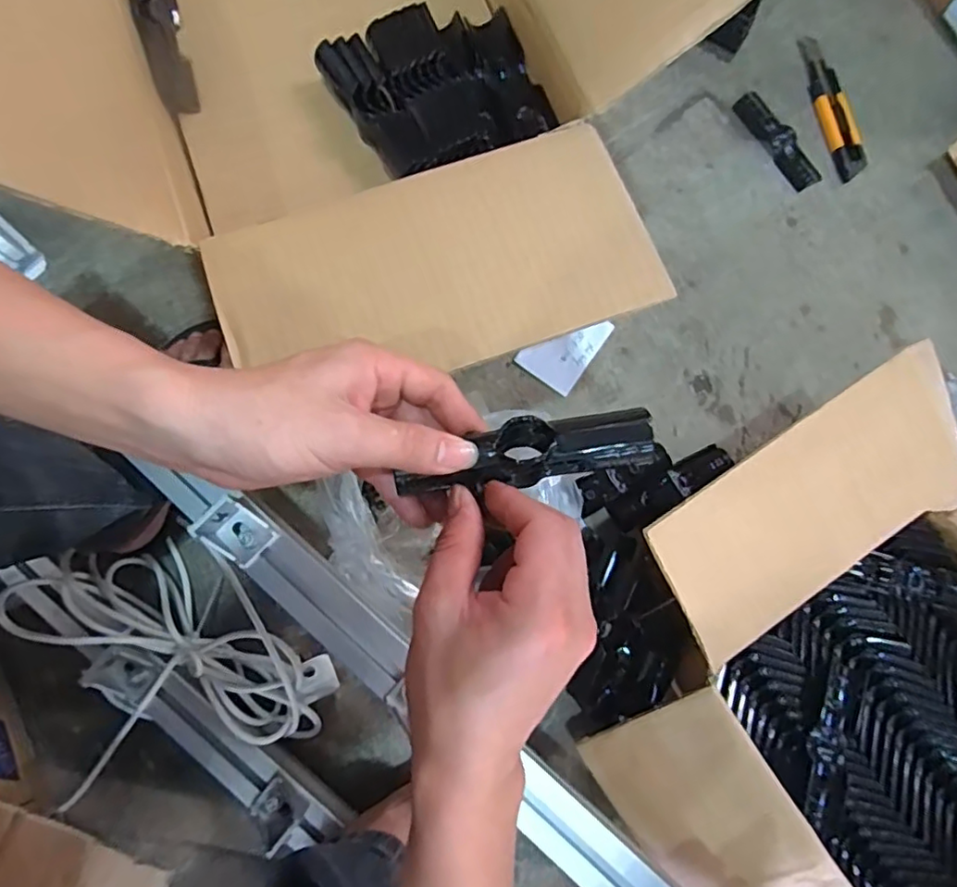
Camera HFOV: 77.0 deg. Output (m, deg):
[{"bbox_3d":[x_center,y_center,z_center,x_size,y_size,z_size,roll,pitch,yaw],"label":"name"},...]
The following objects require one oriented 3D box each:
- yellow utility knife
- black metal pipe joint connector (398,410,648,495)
[{"bbox_3d":[0.413,-0.396,0.704,0.040,0.013,0.191,-12,79,-2],"label":"yellow utility knife"},{"bbox_3d":[0.025,0.004,0.306,0.127,0.020,0.030,-12,79,-5],"label":"black metal pipe joint connector"}]

